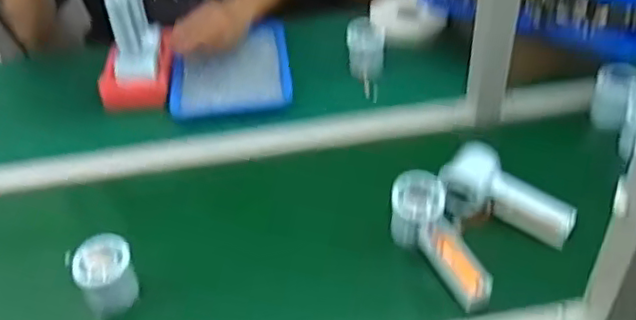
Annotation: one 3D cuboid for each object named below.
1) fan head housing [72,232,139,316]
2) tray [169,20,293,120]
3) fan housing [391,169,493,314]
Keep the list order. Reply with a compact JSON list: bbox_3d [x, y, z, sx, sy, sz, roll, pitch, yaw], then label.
[{"bbox_3d":[-0.223,0.120,0.667,0.058,0.048,0.073,-26,47,-22],"label":"fan head housing"},{"bbox_3d":[-0.135,-0.142,0.971,0.177,0.034,0.188,-7,43,-3],"label":"tray"},{"bbox_3d":[0.128,0.090,0.680,0.060,0.065,0.158,-14,44,-11],"label":"fan housing"}]

